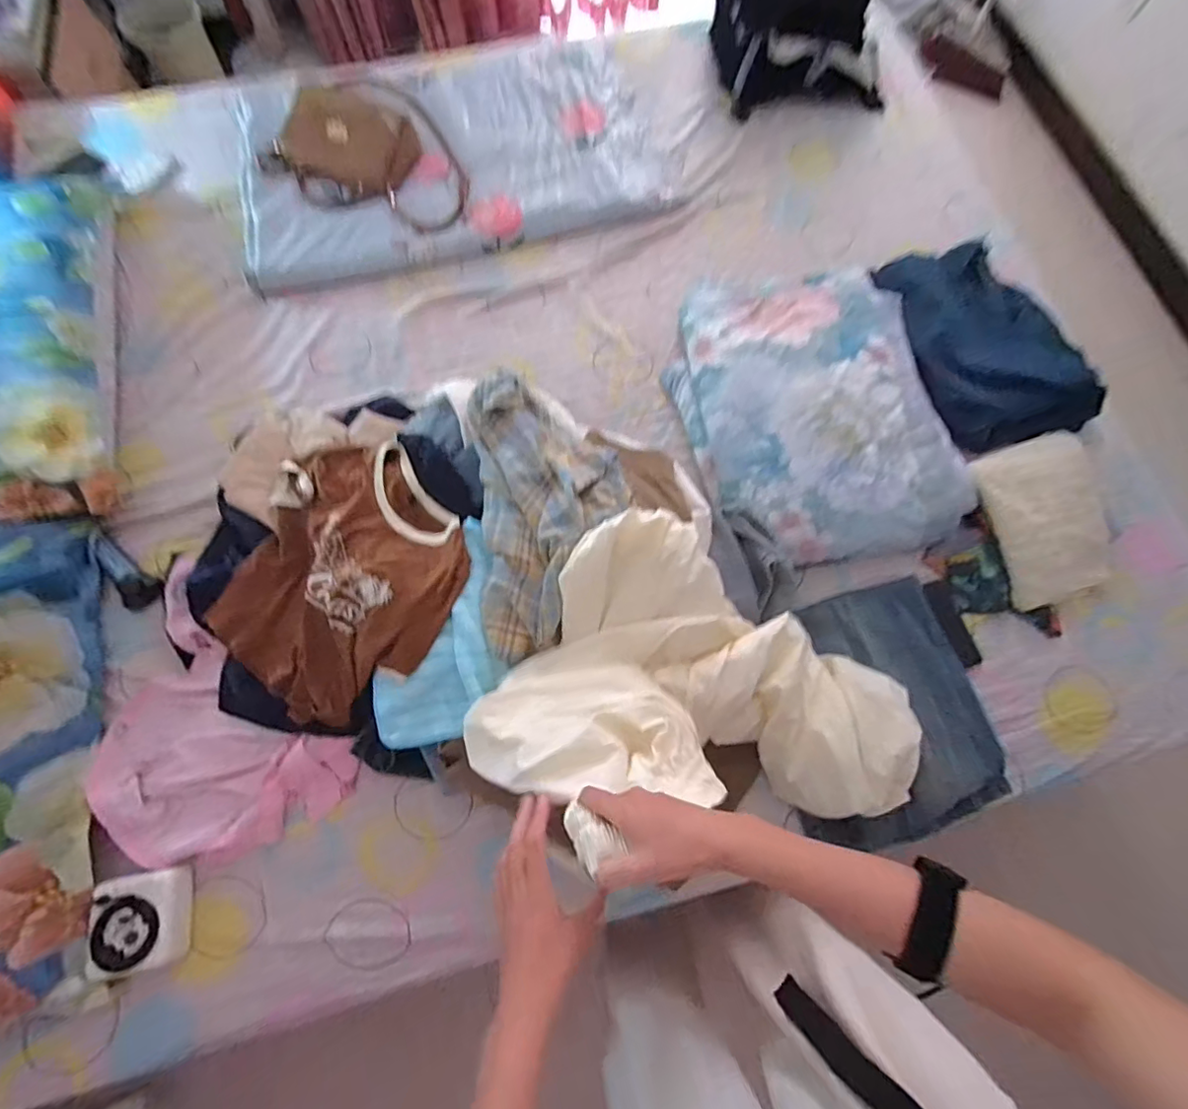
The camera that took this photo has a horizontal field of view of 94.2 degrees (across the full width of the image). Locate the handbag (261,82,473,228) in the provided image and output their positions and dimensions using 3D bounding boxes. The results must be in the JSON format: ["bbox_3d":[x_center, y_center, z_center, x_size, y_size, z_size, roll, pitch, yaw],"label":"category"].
[{"bbox_3d":[-0.473,-0.810,1.150,0.371,0.097,0.343,-25,76,-9],"label":"handbag"}]

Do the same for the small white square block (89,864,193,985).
[{"bbox_3d":[-0.627,0.510,0.767,0.118,0.057,0.126,-10,74,-4],"label":"small white square block"}]

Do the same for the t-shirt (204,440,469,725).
[{"bbox_3d":[-0.402,0.022,0.843,0.398,0.124,0.376,0,73,-1],"label":"t-shirt"}]

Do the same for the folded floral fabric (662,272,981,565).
[{"bbox_3d":[0.399,-0.285,1.013,0.463,0.108,0.595,-12,74,-5],"label":"folded floral fabric"}]

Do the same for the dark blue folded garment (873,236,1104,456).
[{"bbox_3d":[0.775,-0.418,1.090,0.273,0.101,0.427,-18,75,-7],"label":"dark blue folded garment"}]

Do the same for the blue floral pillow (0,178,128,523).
[{"bbox_3d":[-1.091,-0.386,1.004,0.397,0.126,0.765,-16,74,-6],"label":"blue floral pillow"}]

